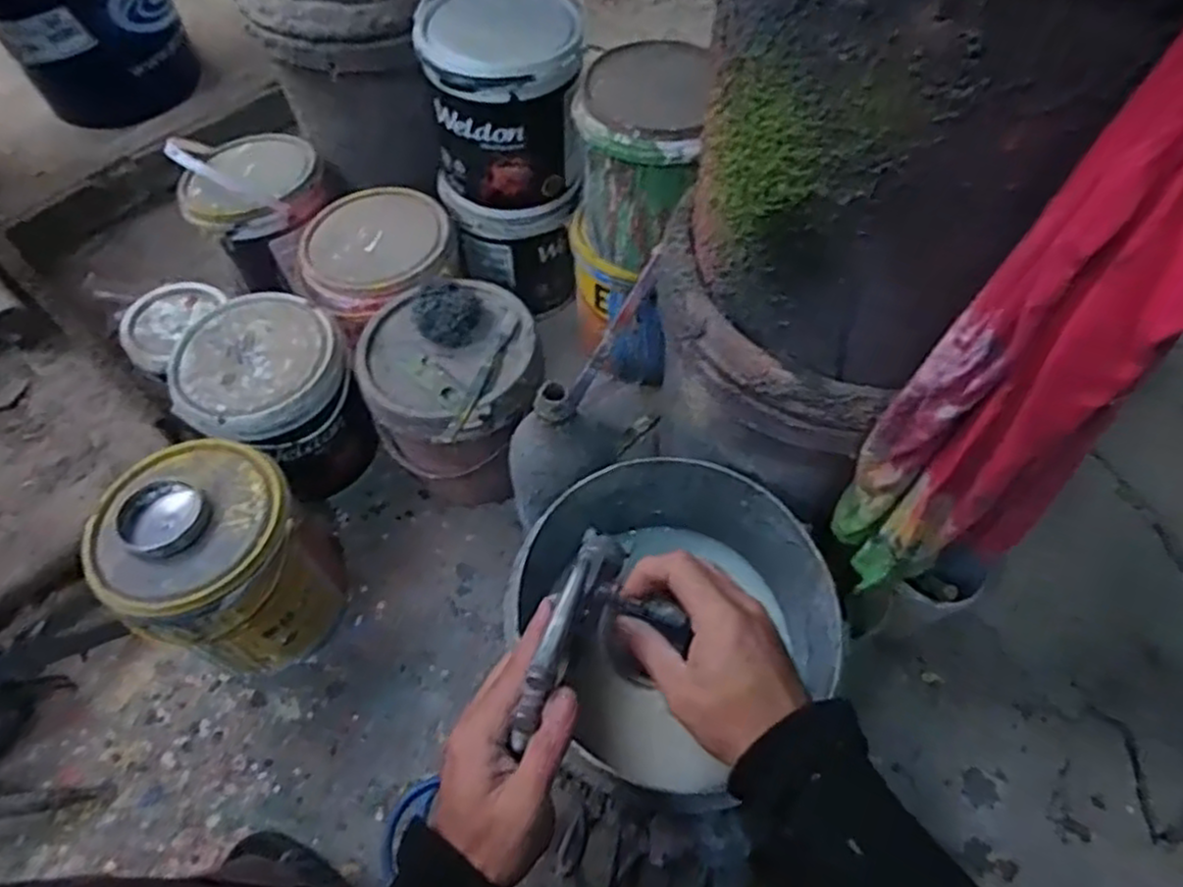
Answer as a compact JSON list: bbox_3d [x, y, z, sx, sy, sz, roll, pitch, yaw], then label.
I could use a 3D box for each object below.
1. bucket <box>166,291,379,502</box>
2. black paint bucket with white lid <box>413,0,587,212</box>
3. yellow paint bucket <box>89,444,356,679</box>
[{"bbox_3d":[-0.358,-0.046,0.864,0.173,0.186,0.169,-1,59,2],"label":"bucket"},{"bbox_3d":[-0.095,-0.388,0.842,0.169,0.177,0.159,-8,59,-2],"label":"black paint bucket with white lid"},{"bbox_3d":[-0.359,0.122,0.754,0.168,0.212,0.173,-1,59,2],"label":"yellow paint bucket"}]

